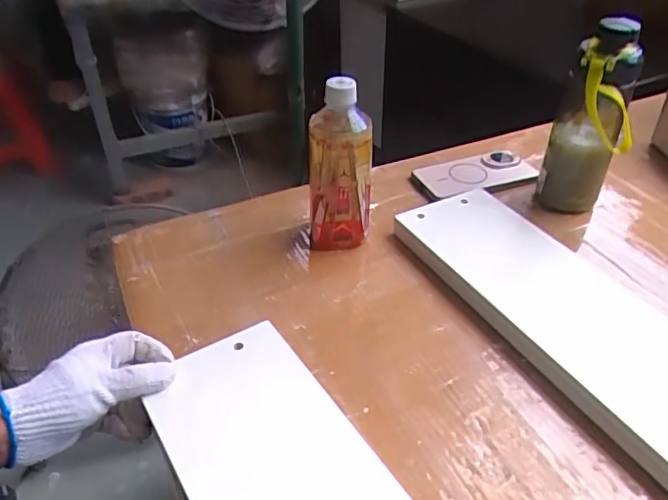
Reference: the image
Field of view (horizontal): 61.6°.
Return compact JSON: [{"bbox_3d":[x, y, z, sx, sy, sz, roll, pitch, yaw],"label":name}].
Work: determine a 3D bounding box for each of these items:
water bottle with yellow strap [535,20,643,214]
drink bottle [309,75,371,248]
[{"bbox_3d":[0.295,-0.144,0.643,0.081,0.219,0.087,16,41,19],"label":"water bottle with yellow strap"},{"bbox_3d":[0.006,-0.087,0.593,0.065,0.183,0.065,0,38,-1],"label":"drink bottle"}]

